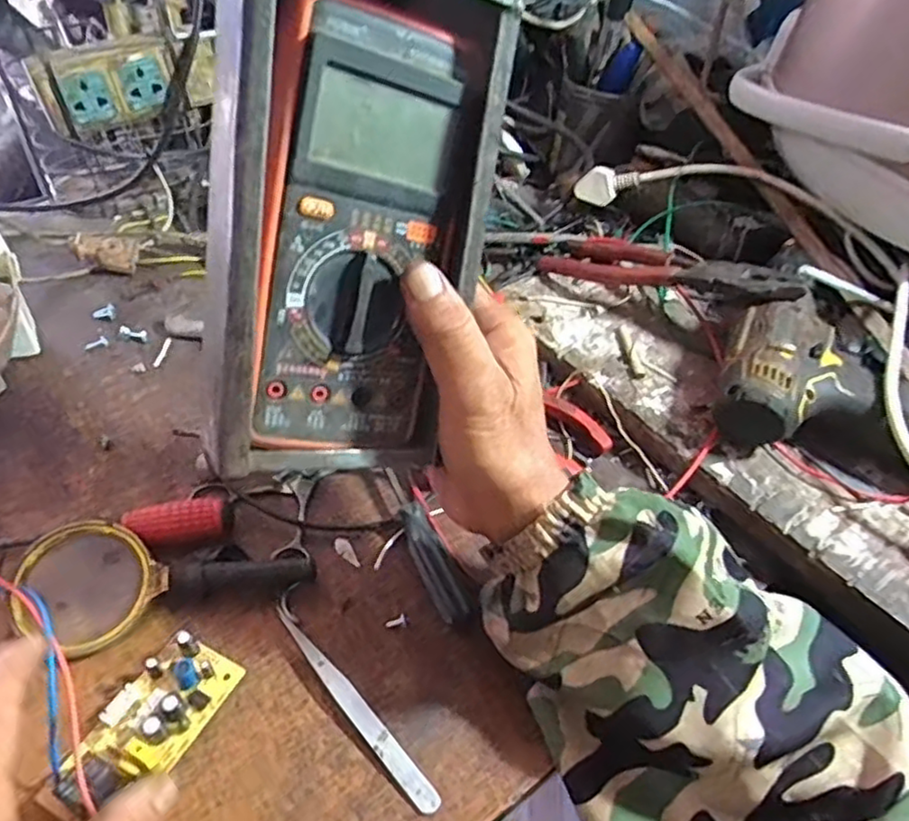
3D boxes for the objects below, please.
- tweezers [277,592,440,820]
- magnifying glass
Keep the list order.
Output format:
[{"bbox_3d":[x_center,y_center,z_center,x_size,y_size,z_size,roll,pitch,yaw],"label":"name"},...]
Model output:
[{"bbox_3d":[-0.052,0.143,0.336,0.012,0.010,0.126,-33,58,-30],"label":"tweezers"},{"bbox_3d":[-0.155,0.091,0.353,0.149,0.036,0.062,3,47,-2],"label":"magnifying glass"}]

